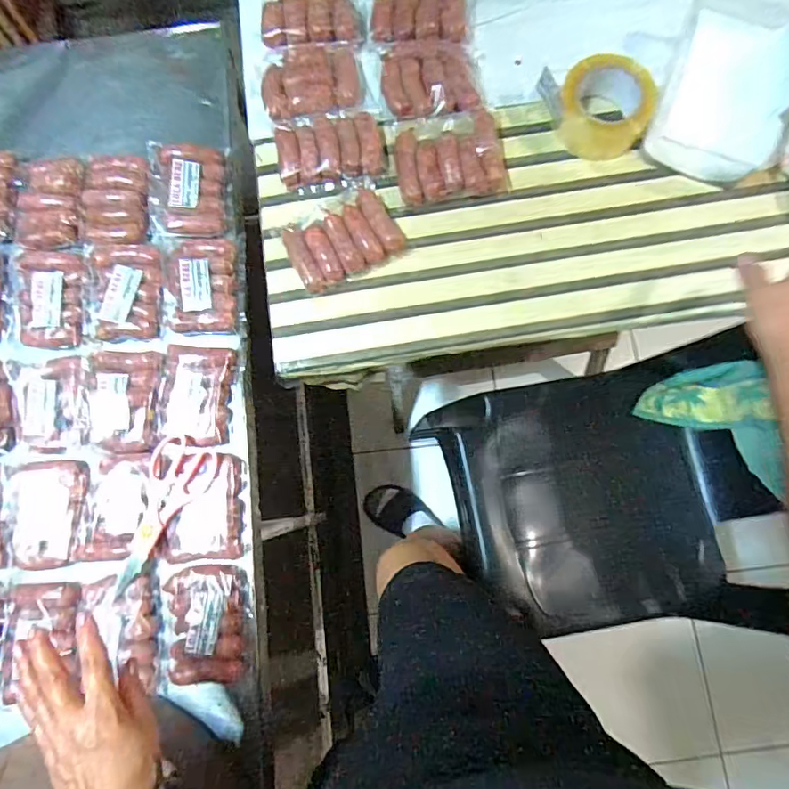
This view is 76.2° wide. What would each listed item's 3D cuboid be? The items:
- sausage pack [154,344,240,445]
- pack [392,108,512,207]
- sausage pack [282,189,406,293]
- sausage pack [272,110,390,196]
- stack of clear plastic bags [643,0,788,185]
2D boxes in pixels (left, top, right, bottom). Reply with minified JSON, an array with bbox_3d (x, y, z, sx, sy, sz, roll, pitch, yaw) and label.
[{"bbox_3d":[-0.256,0.001,0.647,0.089,0.021,0.125,3,79,0],"label":"sausage pack"},{"bbox_3d":[0.069,-0.303,0.636,0.134,0.025,0.116,-9,79,-2],"label":"pack"},{"bbox_3d":[-0.062,-0.193,0.621,0.136,0.032,0.096,-27,80,-5],"label":"sausage pack"},{"bbox_3d":[-0.079,-0.306,0.637,0.134,0.021,0.089,-5,79,-1],"label":"sausage pack"},{"bbox_3d":[0.418,-0.387,0.635,0.145,0.075,0.235,20,80,3],"label":"stack of clear plastic bags"}]

